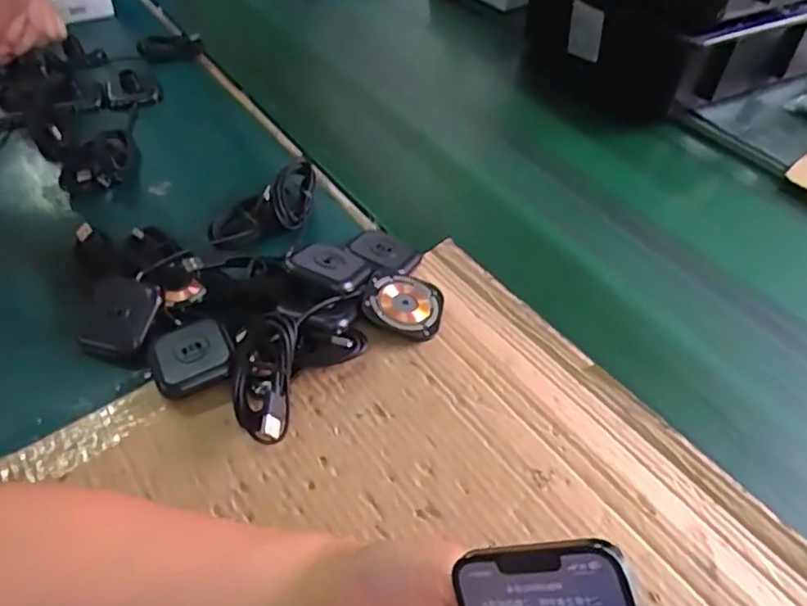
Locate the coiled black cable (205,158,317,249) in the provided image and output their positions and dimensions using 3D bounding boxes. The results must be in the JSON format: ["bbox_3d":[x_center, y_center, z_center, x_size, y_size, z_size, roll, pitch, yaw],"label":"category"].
[{"bbox_3d":[-0.117,-0.081,0.532,0.114,0.031,0.055,-32,56,-28],"label":"coiled black cable"}]

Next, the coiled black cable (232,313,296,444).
[{"bbox_3d":[-0.093,0.050,0.411,0.042,0.039,0.091,-4,48,-7],"label":"coiled black cable"}]

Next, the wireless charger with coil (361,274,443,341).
[{"bbox_3d":[0.000,0.003,0.468,0.059,0.020,0.055,5,48,2],"label":"wireless charger with coil"}]

